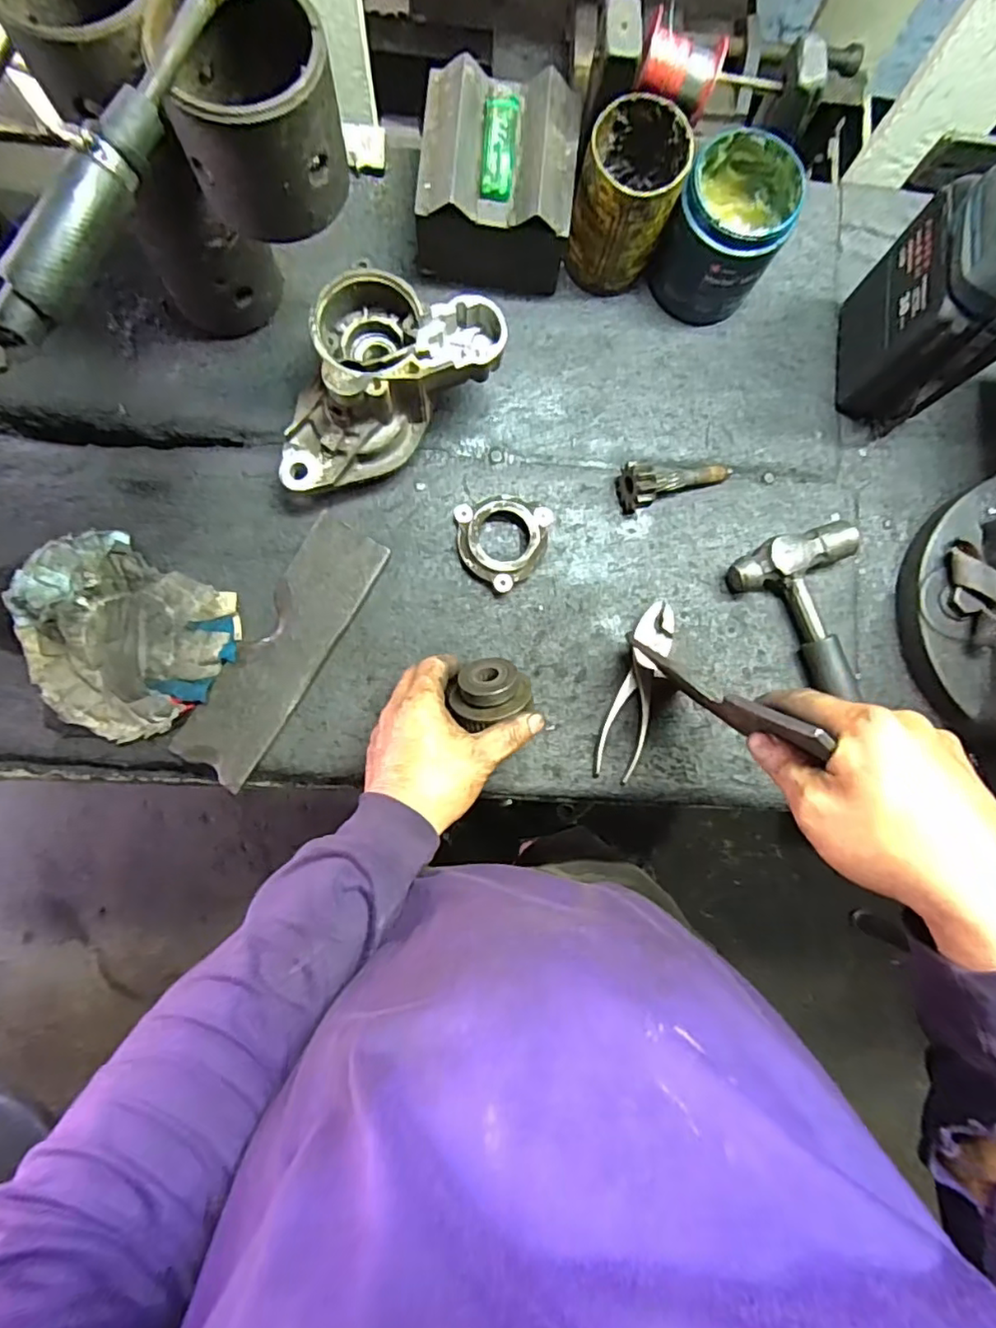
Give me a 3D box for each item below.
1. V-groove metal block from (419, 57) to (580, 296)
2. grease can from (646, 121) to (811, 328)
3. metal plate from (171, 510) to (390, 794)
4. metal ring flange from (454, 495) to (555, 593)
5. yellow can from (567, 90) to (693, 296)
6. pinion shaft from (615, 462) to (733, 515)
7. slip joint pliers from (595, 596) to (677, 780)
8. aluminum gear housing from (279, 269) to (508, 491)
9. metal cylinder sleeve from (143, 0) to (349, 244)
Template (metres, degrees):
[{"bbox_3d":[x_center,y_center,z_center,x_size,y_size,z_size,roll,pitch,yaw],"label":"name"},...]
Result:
[{"bbox_3d":[0.000,-0.380,0.500,0.121,0.093,0.127,8,85,-2],"label":"V-groove metal block"},{"bbox_3d":[0.185,-0.351,0.505,0.087,0.097,0.094,29,85,0],"label":"grease can"},{"bbox_3d":[-0.177,-0.013,0.504,0.066,0.011,0.224,31,83,1],"label":"metal plate"},{"bbox_3d":[0.002,-0.109,0.517,0.078,0.021,0.077,0,85,-3],"label":"metal ring flange"},{"bbox_3d":[0.102,-0.370,0.495,0.076,0.113,0.084,17,85,-2],"label":"yellow can"},{"bbox_3d":[0.154,-0.163,0.521,0.103,0.036,0.038,-19,87,-4],"label":"pinion shaft"},{"bbox_3d":[0.116,0.022,0.512,0.035,0.017,0.151,18,85,-2],"label":"slip joint pliers"},{"bbox_3d":[-0.096,-0.220,0.480,0.190,0.096,0.104,-36,88,-5],"label":"aluminum gear housing"},{"bbox_3d":[-0.133,-0.306,0.340,0.083,0.084,0.086,0,84,-3],"label":"metal cylinder sleeve"}]

